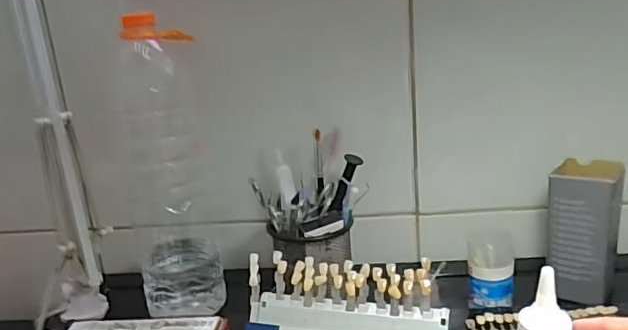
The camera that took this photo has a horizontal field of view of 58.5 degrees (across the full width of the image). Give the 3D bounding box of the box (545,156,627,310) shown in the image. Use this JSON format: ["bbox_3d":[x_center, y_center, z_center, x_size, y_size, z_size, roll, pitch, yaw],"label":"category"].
[{"bbox_3d":[0.273,0.066,0.567,0.063,0.127,0.059,7,22,35],"label":"box"}]

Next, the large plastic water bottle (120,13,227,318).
[{"bbox_3d":[-0.154,0.013,0.580,0.089,0.298,0.073,-11,19,-18],"label":"large plastic water bottle"}]

